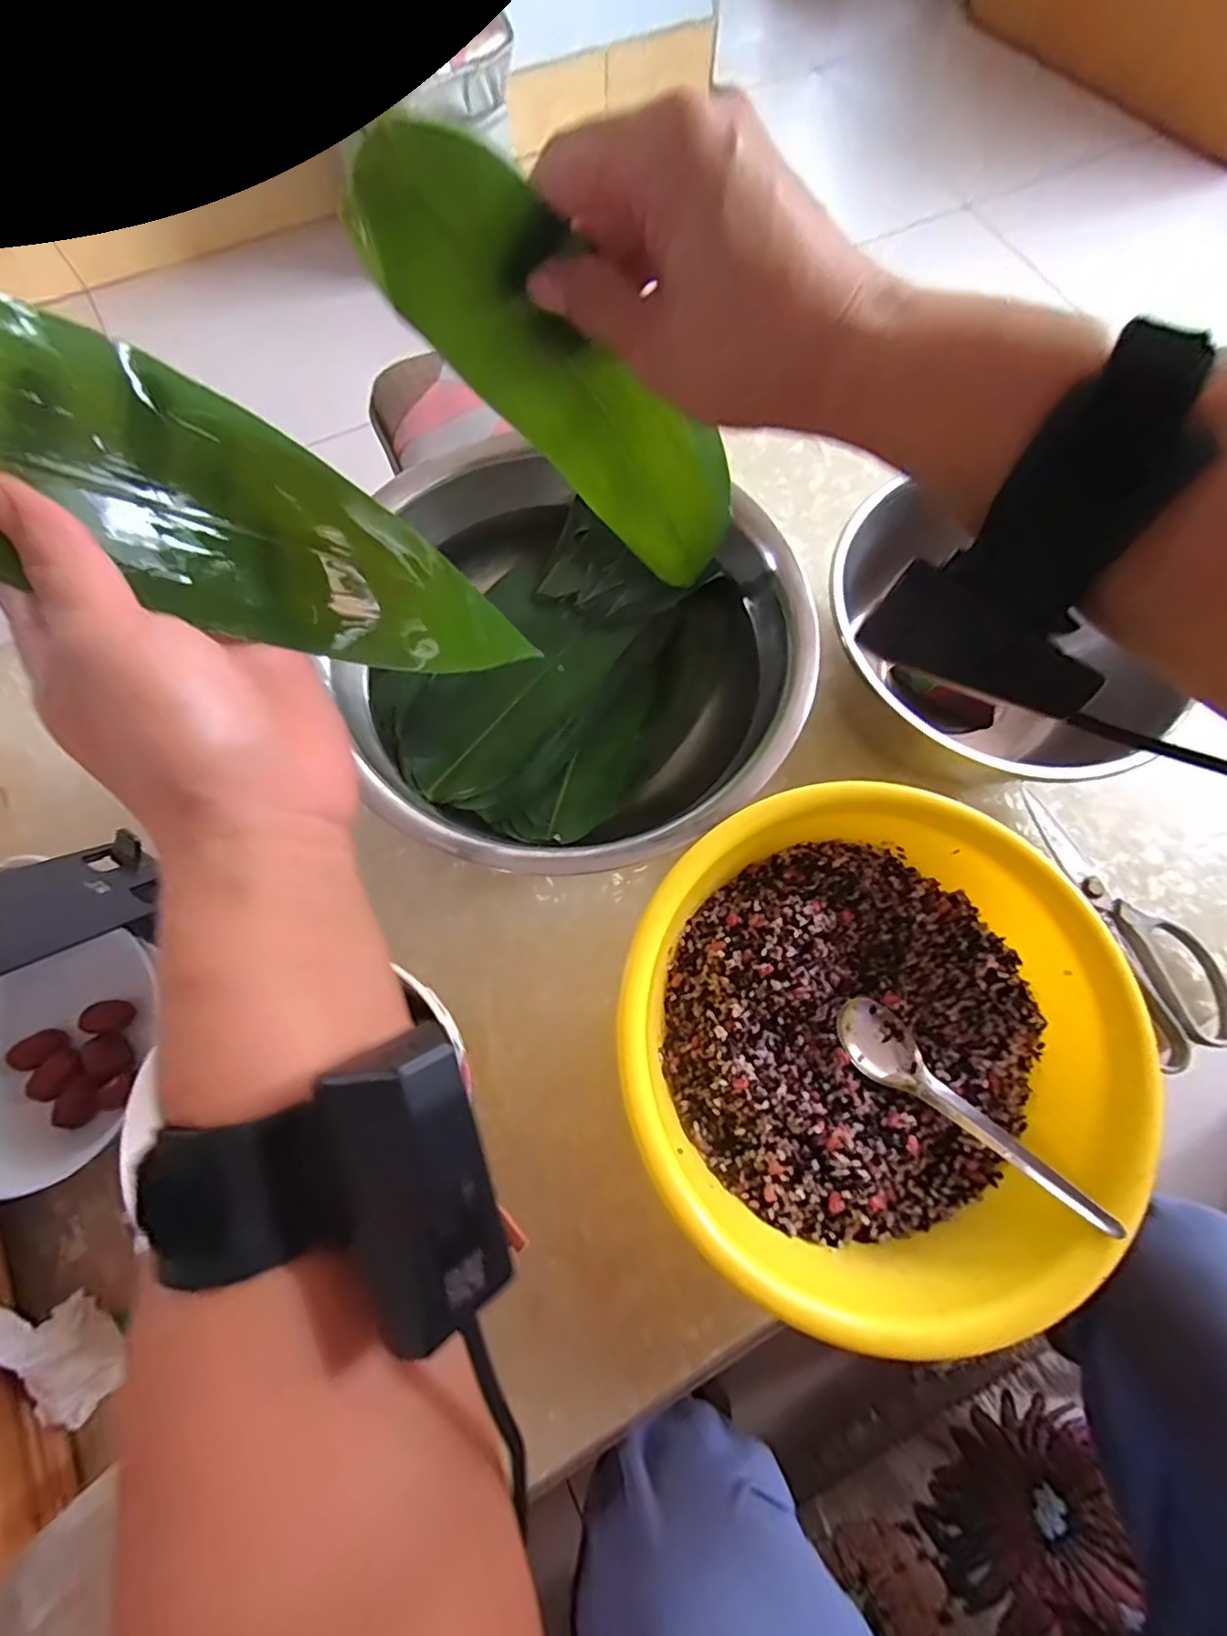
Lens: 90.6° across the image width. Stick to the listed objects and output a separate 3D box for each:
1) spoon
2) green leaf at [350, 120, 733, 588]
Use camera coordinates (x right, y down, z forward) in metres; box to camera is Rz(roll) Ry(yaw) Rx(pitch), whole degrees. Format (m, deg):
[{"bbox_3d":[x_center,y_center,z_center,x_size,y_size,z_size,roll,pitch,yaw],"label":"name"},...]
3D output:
[{"bbox_3d":[0.195,0.165,0.344,0.039,0.023,0.153,-38,45,-12],"label":"spoon"},{"bbox_3d":[-0.002,-0.187,0.289,0.067,0.275,0.032,-34,74,23],"label":"green leaf"}]

